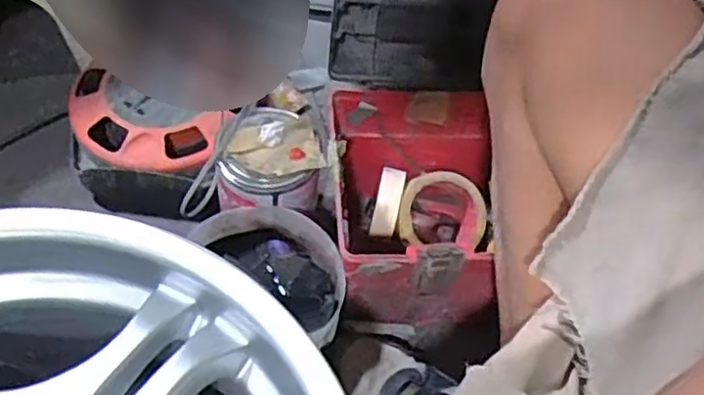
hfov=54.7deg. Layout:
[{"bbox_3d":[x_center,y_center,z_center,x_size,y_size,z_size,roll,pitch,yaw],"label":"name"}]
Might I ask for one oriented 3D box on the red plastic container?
[{"bbox_3d":[0.060,0.018,0.680,0.160,0.154,0.191,1,55,-5],"label":"red plastic container"}]

